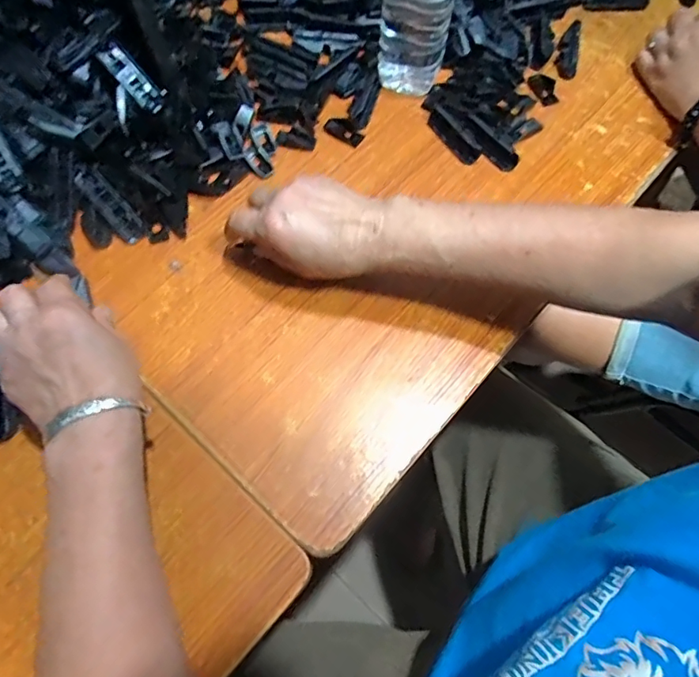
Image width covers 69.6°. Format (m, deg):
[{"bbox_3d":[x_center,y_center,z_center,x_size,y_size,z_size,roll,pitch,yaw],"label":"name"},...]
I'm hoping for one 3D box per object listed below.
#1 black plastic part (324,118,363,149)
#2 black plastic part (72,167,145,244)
[{"bbox_3d":[-0.007,-0.210,0.504,0.040,0.006,0.020,39,73,14],"label":"black plastic part"},{"bbox_3d":[-0.215,-0.121,0.452,0.024,0.014,0.075,-42,95,-16],"label":"black plastic part"}]

